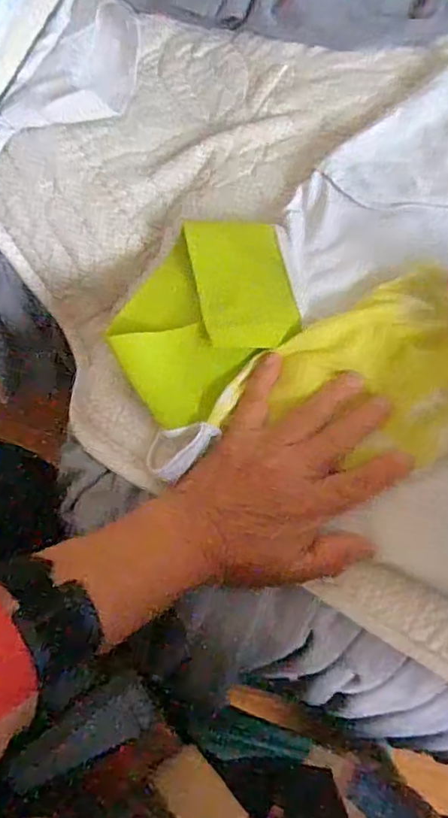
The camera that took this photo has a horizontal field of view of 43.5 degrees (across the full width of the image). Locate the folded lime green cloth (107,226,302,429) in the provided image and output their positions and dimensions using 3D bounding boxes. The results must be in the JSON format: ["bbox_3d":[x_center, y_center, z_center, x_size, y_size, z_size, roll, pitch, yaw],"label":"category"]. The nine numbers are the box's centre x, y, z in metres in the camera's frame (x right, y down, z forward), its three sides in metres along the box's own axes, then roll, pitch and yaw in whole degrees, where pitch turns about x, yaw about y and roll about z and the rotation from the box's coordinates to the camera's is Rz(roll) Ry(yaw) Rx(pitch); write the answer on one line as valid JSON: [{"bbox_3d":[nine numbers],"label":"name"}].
[{"bbox_3d":[-0.007,-0.059,0.384,0.106,0.041,0.156,26,76,4],"label":"folded lime green cloth"}]

